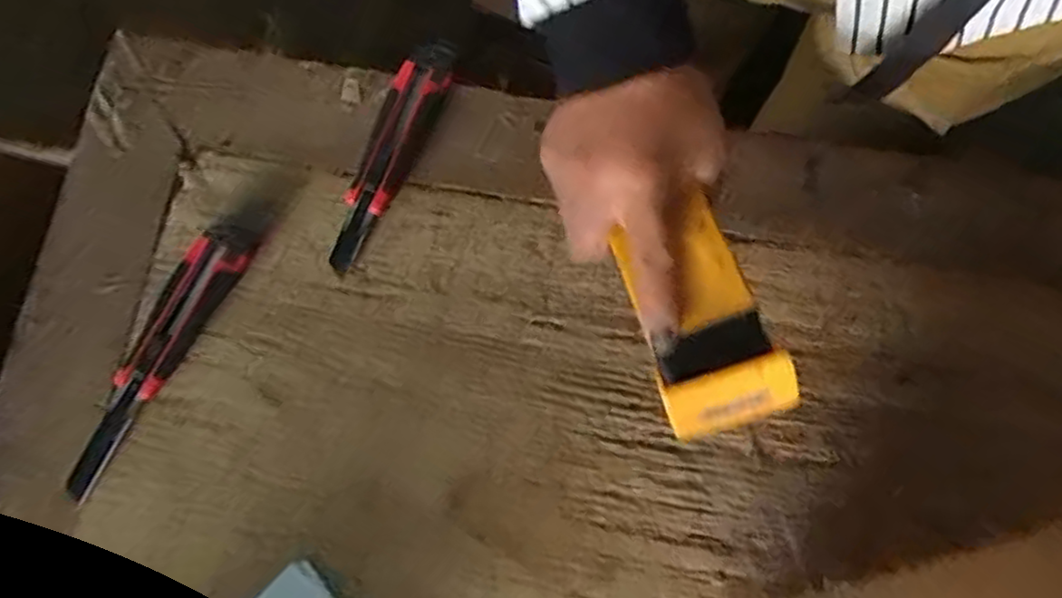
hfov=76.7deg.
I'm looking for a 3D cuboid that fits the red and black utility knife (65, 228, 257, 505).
[{"bbox_3d":[-0.268,0.039,0.475,0.035,0.019,0.207,30,78,5],"label":"red and black utility knife"}]

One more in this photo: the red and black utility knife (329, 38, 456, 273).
[{"bbox_3d":[-0.106,-0.110,0.508,0.041,0.026,0.185,19,78,3],"label":"red and black utility knife"}]

